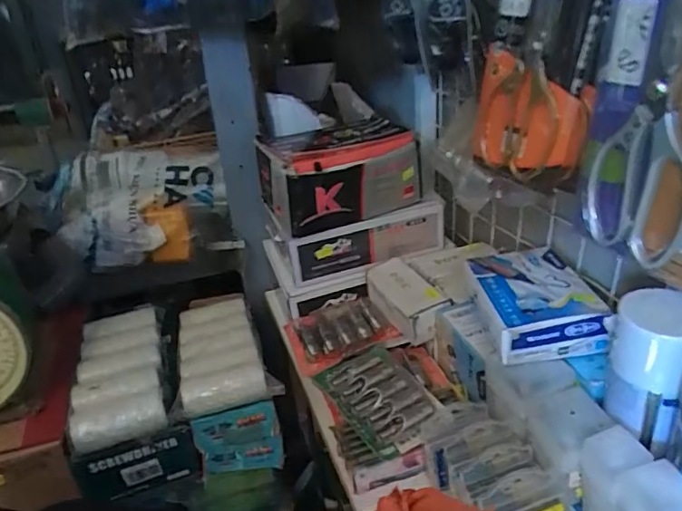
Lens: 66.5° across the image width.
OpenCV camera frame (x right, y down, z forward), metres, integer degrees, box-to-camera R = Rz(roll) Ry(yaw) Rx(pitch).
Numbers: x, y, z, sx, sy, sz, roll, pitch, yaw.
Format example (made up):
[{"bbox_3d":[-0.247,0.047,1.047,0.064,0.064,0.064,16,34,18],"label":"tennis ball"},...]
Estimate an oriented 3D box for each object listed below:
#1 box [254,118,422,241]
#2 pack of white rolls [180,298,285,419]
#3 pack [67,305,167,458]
[{"bbox_3d":[-0.008,-0.111,0.702,0.187,0.097,0.146,-15,28,-20],"label":"box"},{"bbox_3d":[-0.150,0.112,0.650,0.102,0.035,0.205,-12,27,-14],"label":"pack of white rolls"},{"bbox_3d":[-0.260,0.134,0.614,0.091,0.035,0.209,-12,27,-15],"label":"pack"}]

